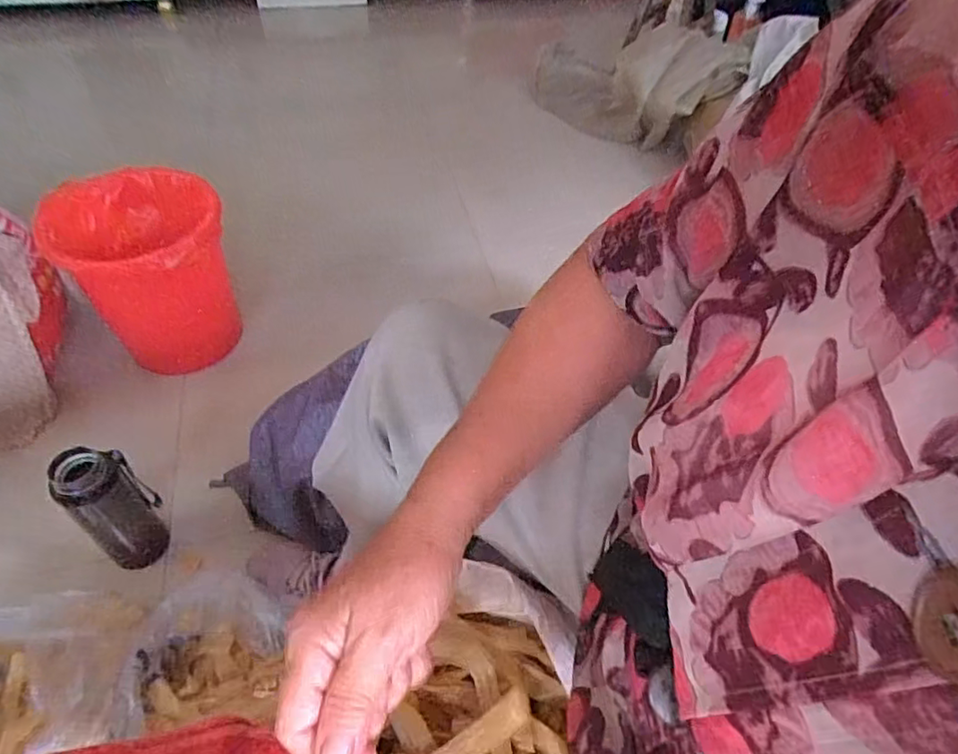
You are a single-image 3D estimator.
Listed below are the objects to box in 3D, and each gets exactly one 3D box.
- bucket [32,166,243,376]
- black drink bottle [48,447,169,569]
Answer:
[{"bbox_3d":[-0.493,-0.153,0.950,0.203,0.264,0.234,37,57,27],"label":"bucket"},{"bbox_3d":[-0.444,0.169,0.743,0.070,0.207,0.061,-15,51,-14],"label":"black drink bottle"}]

